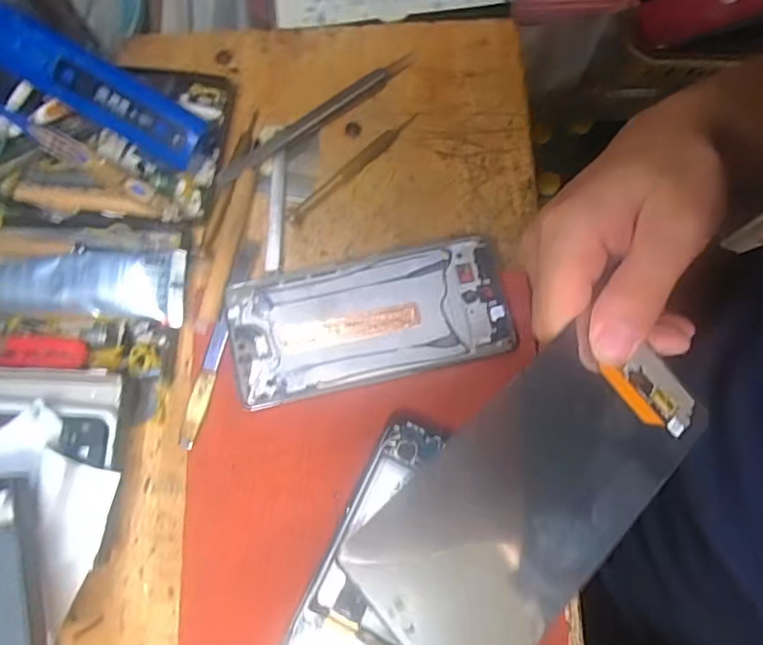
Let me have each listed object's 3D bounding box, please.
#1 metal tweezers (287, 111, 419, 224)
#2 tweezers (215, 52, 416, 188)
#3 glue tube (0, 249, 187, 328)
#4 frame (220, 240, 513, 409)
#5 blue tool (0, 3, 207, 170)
[{"bbox_3d":[-0.018,-0.100,0.352,0.110,0.006,0.010,-41,78,-9],"label":"metal tweezers"},{"bbox_3d":[-0.041,-0.134,0.355,0.152,0.013,0.013,-34,77,-7],"label":"tweezers"},{"bbox_3d":[-0.174,-0.022,0.320,0.114,0.018,0.041,0,76,1],"label":"glue tube"},{"bbox_3d":[-0.008,-0.004,0.323,0.160,0.011,0.075,-12,76,-2],"label":"frame"},{"bbox_3d":[-0.166,-0.137,0.322,0.125,0.020,0.035,29,76,-14],"label":"blue tool"}]

